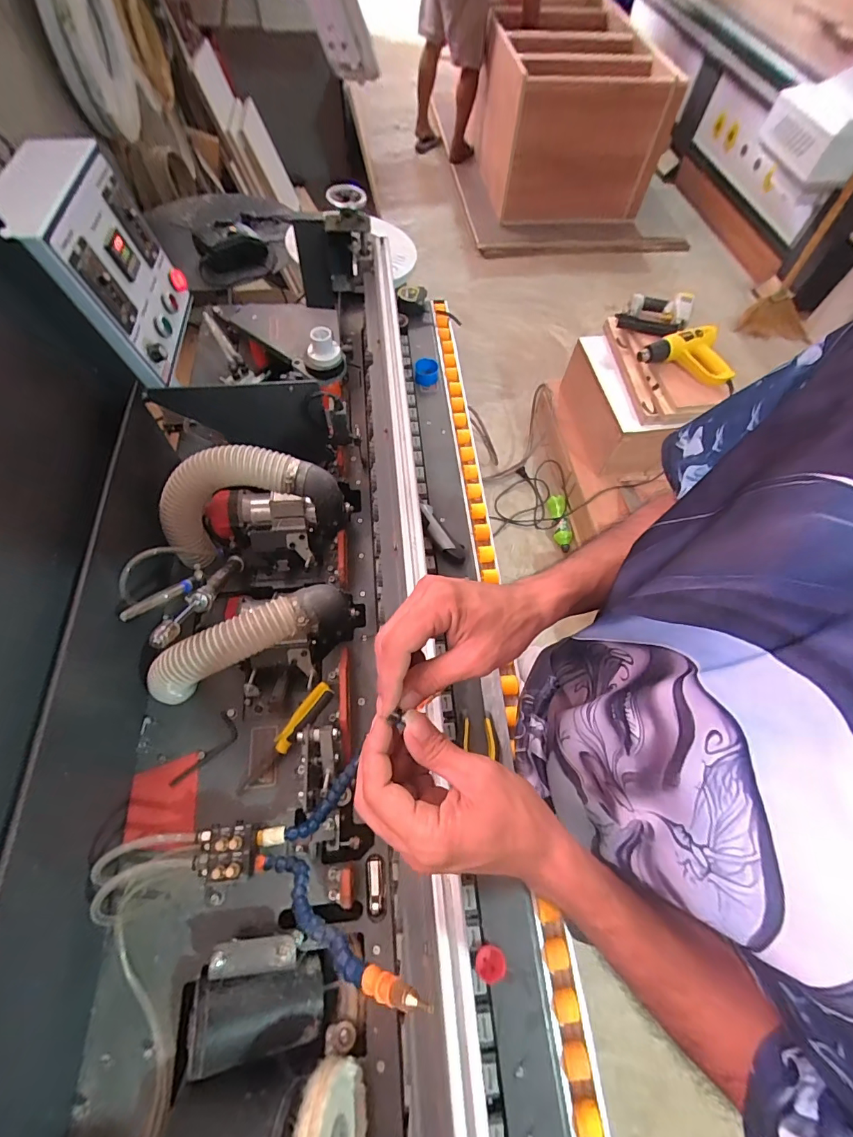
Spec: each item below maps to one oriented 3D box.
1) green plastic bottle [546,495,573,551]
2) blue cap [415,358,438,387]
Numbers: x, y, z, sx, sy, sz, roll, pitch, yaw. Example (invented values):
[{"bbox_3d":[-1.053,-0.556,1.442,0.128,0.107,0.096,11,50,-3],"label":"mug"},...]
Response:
[{"bbox_3d":[0.495,-0.177,1.628,0.068,0.079,0.221,0,64,-2],"label":"green plastic bottle"},{"bbox_3d":[0.000,-0.416,0.931,0.047,0.032,0.051,1,64,-2],"label":"blue cap"}]

